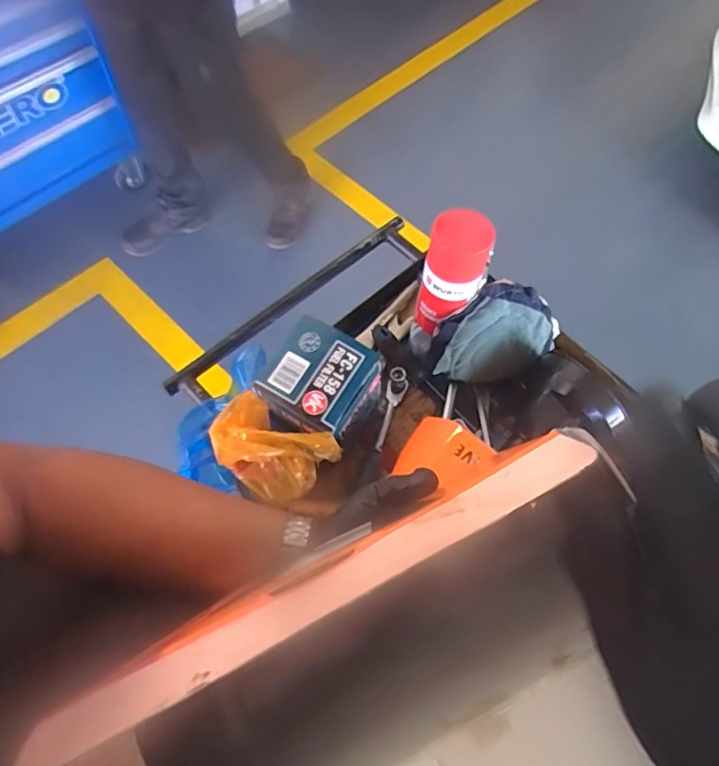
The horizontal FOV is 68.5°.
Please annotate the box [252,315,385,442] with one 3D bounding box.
[{"bbox_3d":[-0.045,0.002,0.584,0.108,0.079,0.106,28,66,10],"label":"box"}]

